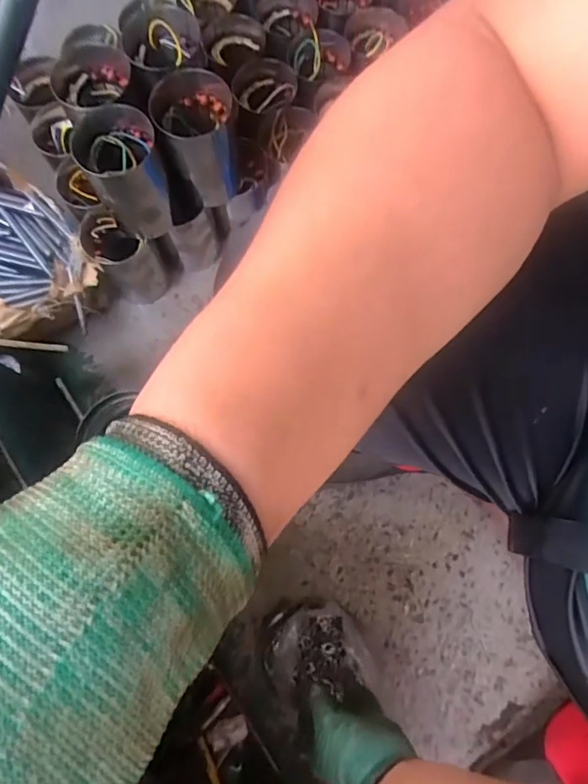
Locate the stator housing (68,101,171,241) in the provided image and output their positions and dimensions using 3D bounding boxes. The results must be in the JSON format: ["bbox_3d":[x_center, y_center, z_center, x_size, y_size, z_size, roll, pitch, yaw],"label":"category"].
[{"bbox_3d":[-0.202,-0.263,0.648,0.092,0.119,0.095,-15,76,-2],"label":"stator housing"}]

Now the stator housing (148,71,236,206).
[{"bbox_3d":[-0.118,-0.308,0.655,0.101,0.105,0.109,-15,76,-2],"label":"stator housing"}]

